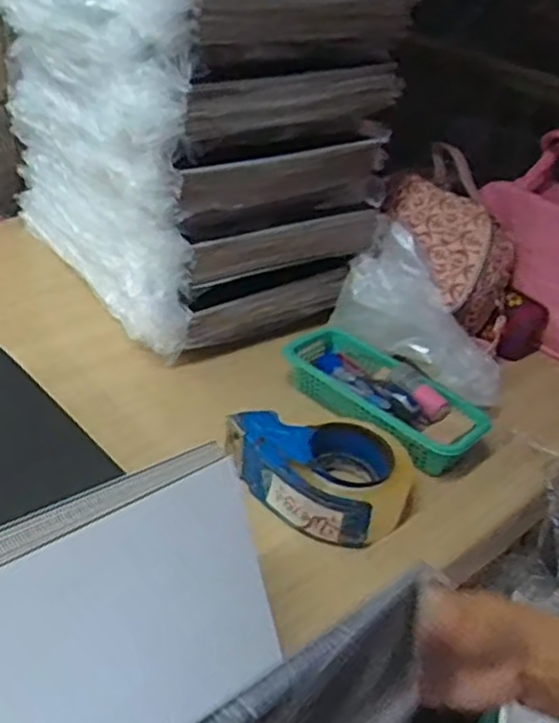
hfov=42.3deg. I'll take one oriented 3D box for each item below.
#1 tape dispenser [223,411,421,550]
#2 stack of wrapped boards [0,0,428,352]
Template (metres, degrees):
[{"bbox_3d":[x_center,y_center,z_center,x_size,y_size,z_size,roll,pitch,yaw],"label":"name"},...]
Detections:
[{"bbox_3d":[0.035,0.095,0.661,0.165,0.057,0.107,28,40,26],"label":"tape dispenser"},{"bbox_3d":[-0.114,-0.337,0.845,0.307,0.517,0.449,-20,44,-33],"label":"stack of wrapped boards"}]

